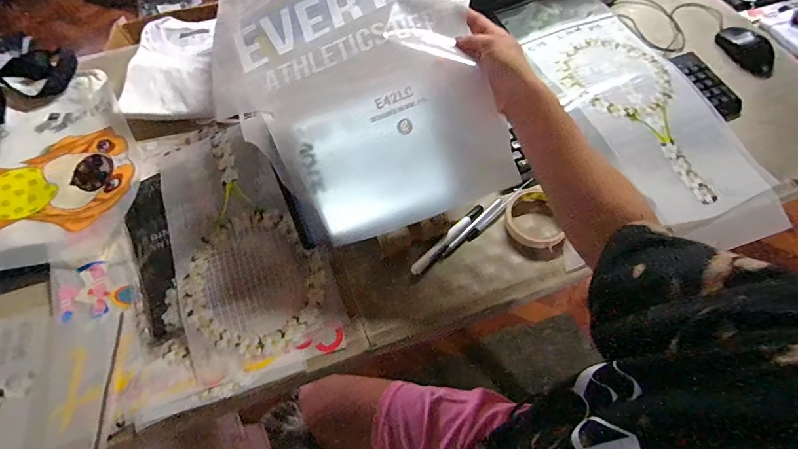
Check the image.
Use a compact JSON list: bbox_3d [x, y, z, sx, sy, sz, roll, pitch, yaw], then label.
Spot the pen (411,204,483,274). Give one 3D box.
[{"bbox_3d":[0.070,0.018,0.555,0.015,0.018,0.138,40,68,22],"label":"pen"}]

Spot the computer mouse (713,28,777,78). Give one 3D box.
[{"bbox_3d":[0.621,-0.312,0.714,0.049,0.035,0.125,-10,60,-4],"label":"computer mouse"}]

